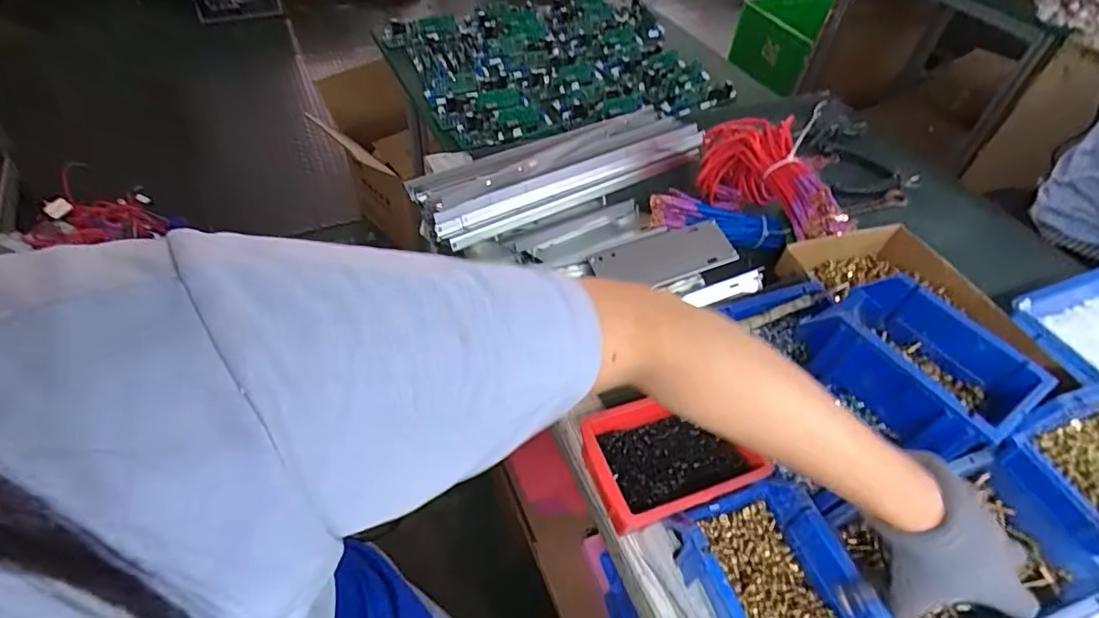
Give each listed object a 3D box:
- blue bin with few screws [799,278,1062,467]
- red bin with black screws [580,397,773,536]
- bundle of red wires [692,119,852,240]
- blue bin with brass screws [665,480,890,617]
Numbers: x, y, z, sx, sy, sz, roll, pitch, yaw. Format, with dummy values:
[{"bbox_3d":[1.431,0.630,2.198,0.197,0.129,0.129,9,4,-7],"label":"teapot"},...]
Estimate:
[{"bbox_3d":[0.311,0.042,0.463,0.098,0.053,0.151,-27,56,-24],"label":"blue bin with few screws"},{"bbox_3d":[0.106,0.133,0.487,0.150,0.055,0.099,-15,52,-16],"label":"red bin with black screws"},{"bbox_3d":[0.285,-0.164,0.719,0.103,0.107,0.217,-29,57,-25],"label":"bundle of red wires"},{"bbox_3d":[0.171,0.213,0.405,0.116,0.074,0.156,-10,51,-12],"label":"blue bin with brass screws"}]

